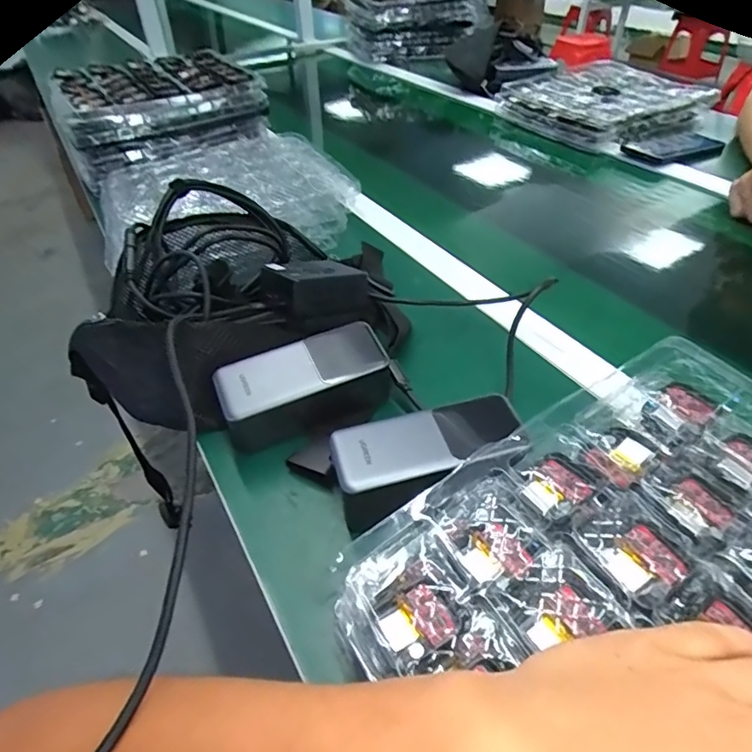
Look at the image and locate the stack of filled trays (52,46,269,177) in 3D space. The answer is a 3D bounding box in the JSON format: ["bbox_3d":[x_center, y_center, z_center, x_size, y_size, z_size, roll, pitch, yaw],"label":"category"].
[{"bbox_3d":[-0.359,-0.452,0.856,0.282,0.097,0.294,-25,47,-22],"label":"stack of filled trays"}]

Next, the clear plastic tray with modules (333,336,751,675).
[{"bbox_3d":[0.159,0.129,0.249,0.293,0.052,0.268,-28,48,-20],"label":"clear plastic tray with modules"}]

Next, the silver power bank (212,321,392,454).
[{"bbox_3d":[-0.054,0.012,0.417,0.136,0.058,0.056,-21,46,-18],"label":"silver power bank"}]

